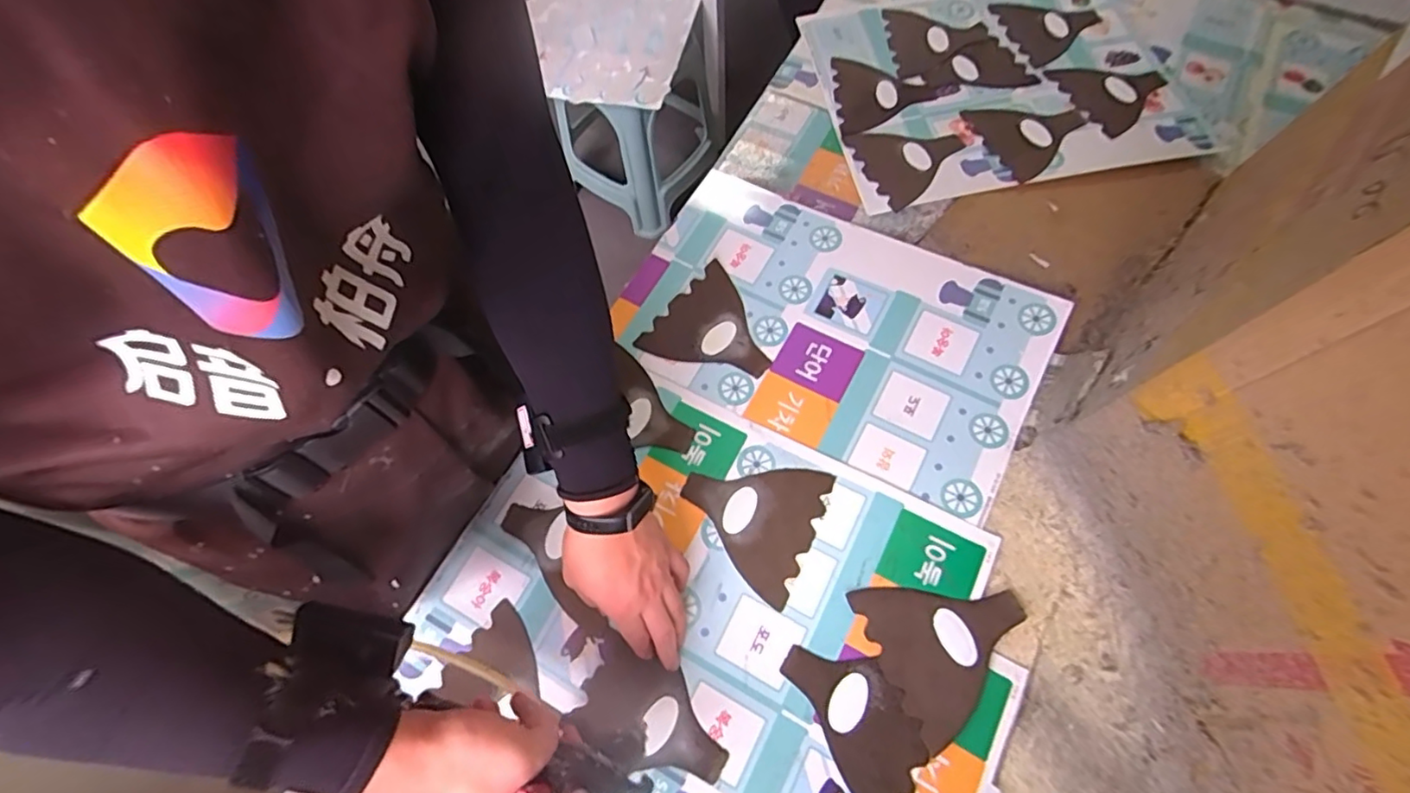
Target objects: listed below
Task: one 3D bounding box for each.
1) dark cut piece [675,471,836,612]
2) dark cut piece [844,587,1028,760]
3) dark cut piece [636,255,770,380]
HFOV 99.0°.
[{"bbox_3d":[0.041,0.115,0.596,0.132,0.004,0.130,25,69,13],"label":"dark cut piece"},{"bbox_3d":[0.219,0.216,0.535,0.133,0.008,0.132,-24,67,-8],"label":"dark cut piece"},{"bbox_3d":[0.015,-0.072,0.684,0.134,0.007,0.136,38,73,17],"label":"dark cut piece"}]

